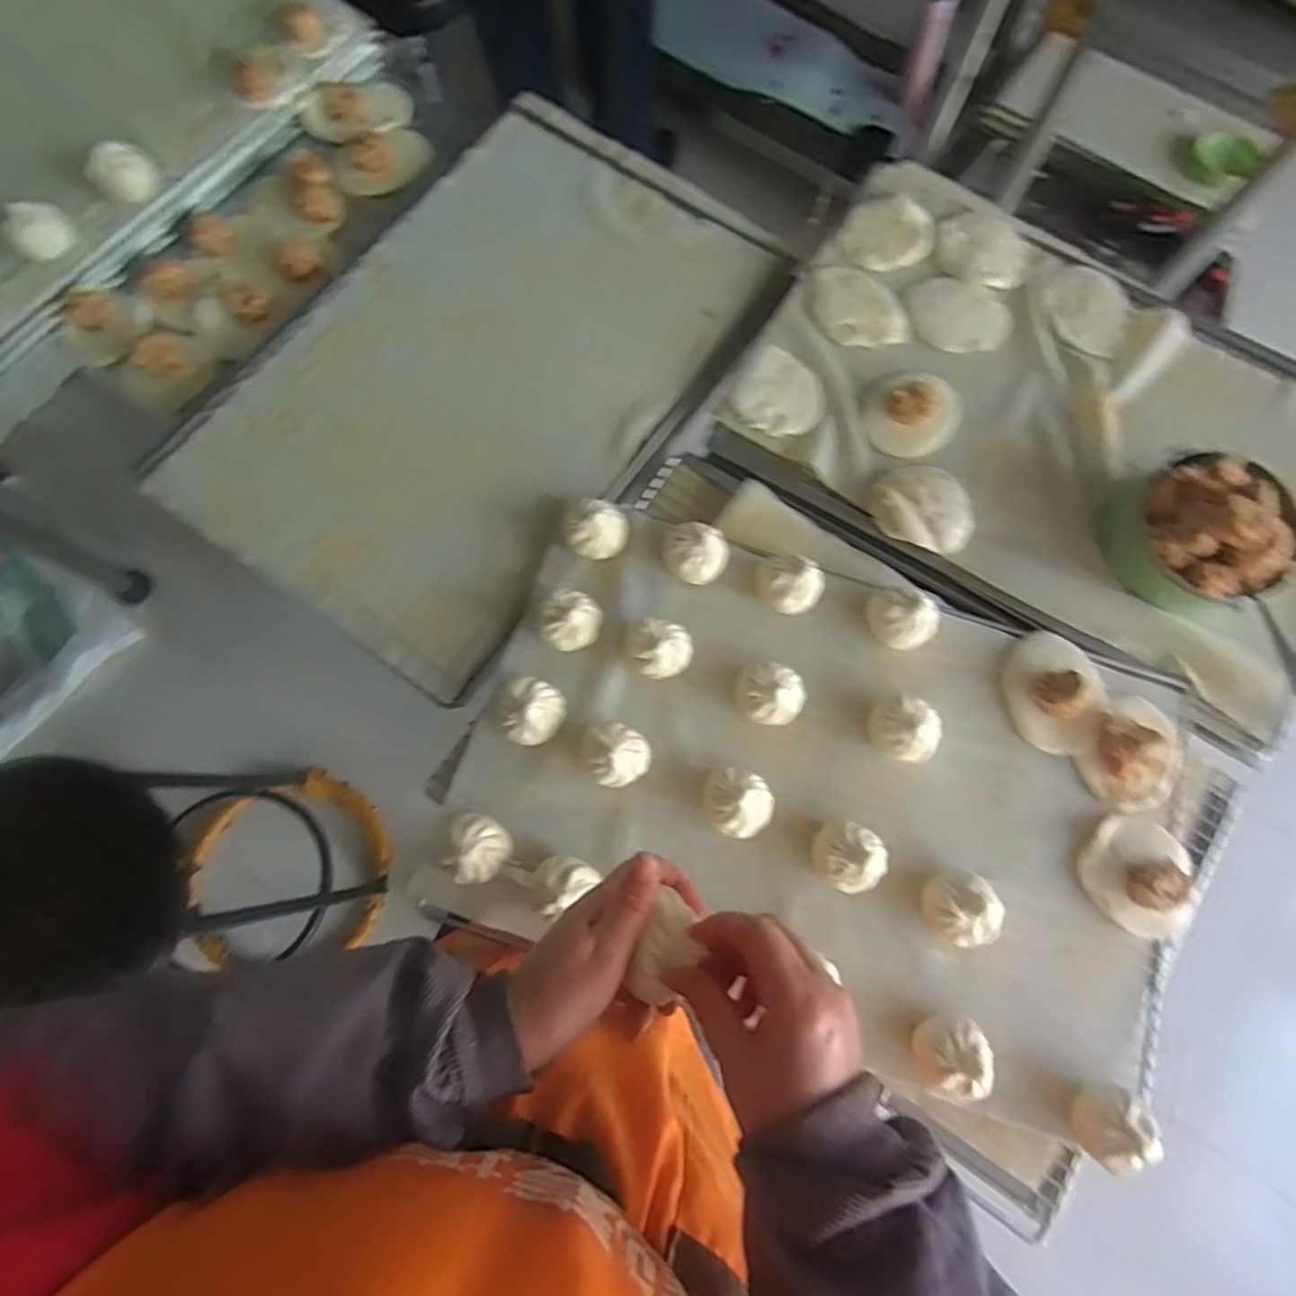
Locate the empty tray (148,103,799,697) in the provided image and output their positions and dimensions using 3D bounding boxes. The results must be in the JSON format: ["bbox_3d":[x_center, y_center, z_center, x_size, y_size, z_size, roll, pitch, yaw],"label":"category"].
[{"bbox_3d":[-0.160,-0.297,0.707,0.399,0.040,0.609,35,78,4],"label":"empty tray"}]

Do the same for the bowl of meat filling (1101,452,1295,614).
[{"bbox_3d":[0.505,-0.109,0.613,0.135,0.099,0.145,-22,77,-6],"label":"bowl of meat filling"}]

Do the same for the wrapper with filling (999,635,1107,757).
[{"bbox_3d":[0.356,0.038,0.599,0.076,0.029,0.106,-7,76,-3],"label":"wrapper with filling"}]

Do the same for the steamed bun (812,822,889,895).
[{"bbox_3d":[0.163,0.167,0.548,0.056,0.047,0.052,3,76,0],"label":"steamed bun"}]

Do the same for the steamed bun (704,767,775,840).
[{"bbox_3d":[0.075,0.128,0.562,0.056,0.041,0.052,0,76,-1],"label":"steamed bun"}]

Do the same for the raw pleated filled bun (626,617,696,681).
[{"bbox_3d":[0.010,0.001,0.594,0.058,0.043,0.050,-19,77,-6],"label":"raw pleated filled bun"}]

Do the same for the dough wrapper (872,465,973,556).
[{"bbox_3d":[0.265,-0.138,0.653,0.093,0.020,0.083,25,77,5],"label":"dough wrapper"}]

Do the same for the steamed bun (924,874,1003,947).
[{"bbox_3d":[0.250,0.206,0.541,0.057,0.040,0.052,0,76,-1],"label":"steamed bun"}]

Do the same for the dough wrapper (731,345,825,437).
[{"bbox_3d":[0.130,-0.253,0.682,0.091,0.012,0.086,0,76,-1],"label":"dough wrapper"}]

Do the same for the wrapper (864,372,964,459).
[{"bbox_3d":[0.263,-0.235,0.669,0.087,0.029,0.094,28,77,6],"label":"wrapper"}]

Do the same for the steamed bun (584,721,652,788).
[{"bbox_3d":[-0.026,0.087,0.571,0.050,0.040,0.053,0,76,-1],"label":"steamed bun"}]

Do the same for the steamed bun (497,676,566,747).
[{"bbox_3d":[-0.099,0.054,0.578,0.048,0.039,0.054,28,77,6],"label":"steamed bun"}]

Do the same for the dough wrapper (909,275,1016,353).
[{"bbox_3d":[0.324,-0.346,0.713,0.106,0.014,0.076,27,77,5],"label":"dough wrapper"}]

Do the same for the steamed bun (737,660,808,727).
[{"bbox_3d":[0.105,0.037,0.582,0.057,0.042,0.053,0,76,-1],"label":"steamed bun"}]

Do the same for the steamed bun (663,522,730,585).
[{"bbox_3d":[0.043,-0.086,0.620,0.059,0.045,0.054,7,76,1],"label":"steamed bun"}]

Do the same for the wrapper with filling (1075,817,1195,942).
[{"bbox_3d":[0.404,0.185,0.558,0.087,0.024,0.090,0,76,-1],"label":"wrapper with filling"}]

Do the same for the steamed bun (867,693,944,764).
[{"bbox_3d":[0.217,0.070,0.580,0.054,0.044,0.051,0,76,-1],"label":"steamed bun"}]

